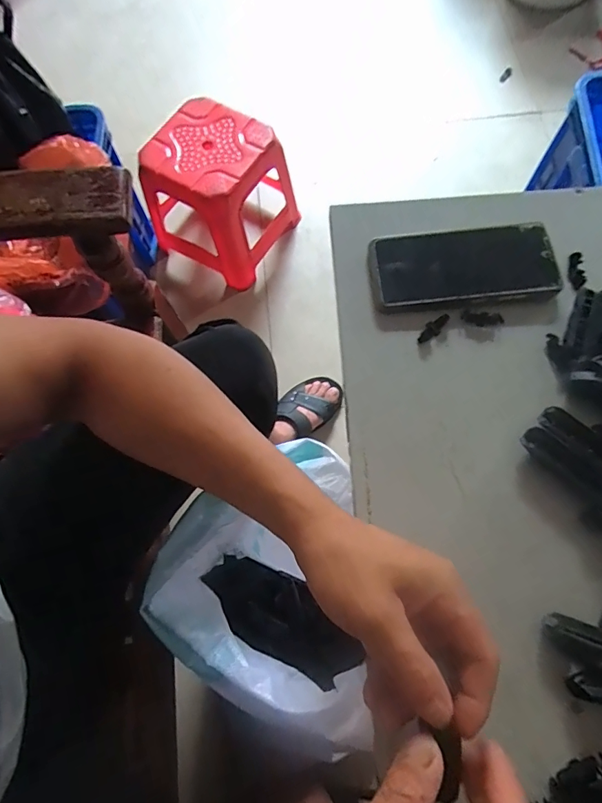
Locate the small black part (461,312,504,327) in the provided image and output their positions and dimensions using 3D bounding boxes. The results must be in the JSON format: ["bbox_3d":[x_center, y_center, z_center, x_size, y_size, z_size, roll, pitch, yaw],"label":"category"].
[{"bbox_3d":[0.162,-0.073,0.388,0.036,0.004,0.011,1,71,3],"label":"small black part"}]

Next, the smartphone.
[{"bbox_3d":[0.145,-0.123,0.397,0.162,0.015,0.077,-7,71,0],"label":"smartphone"}]

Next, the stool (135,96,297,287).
[{"bbox_3d":[-0.182,-0.461,0.990,0.266,0.253,0.251,27,74,11],"label":"stool"}]

